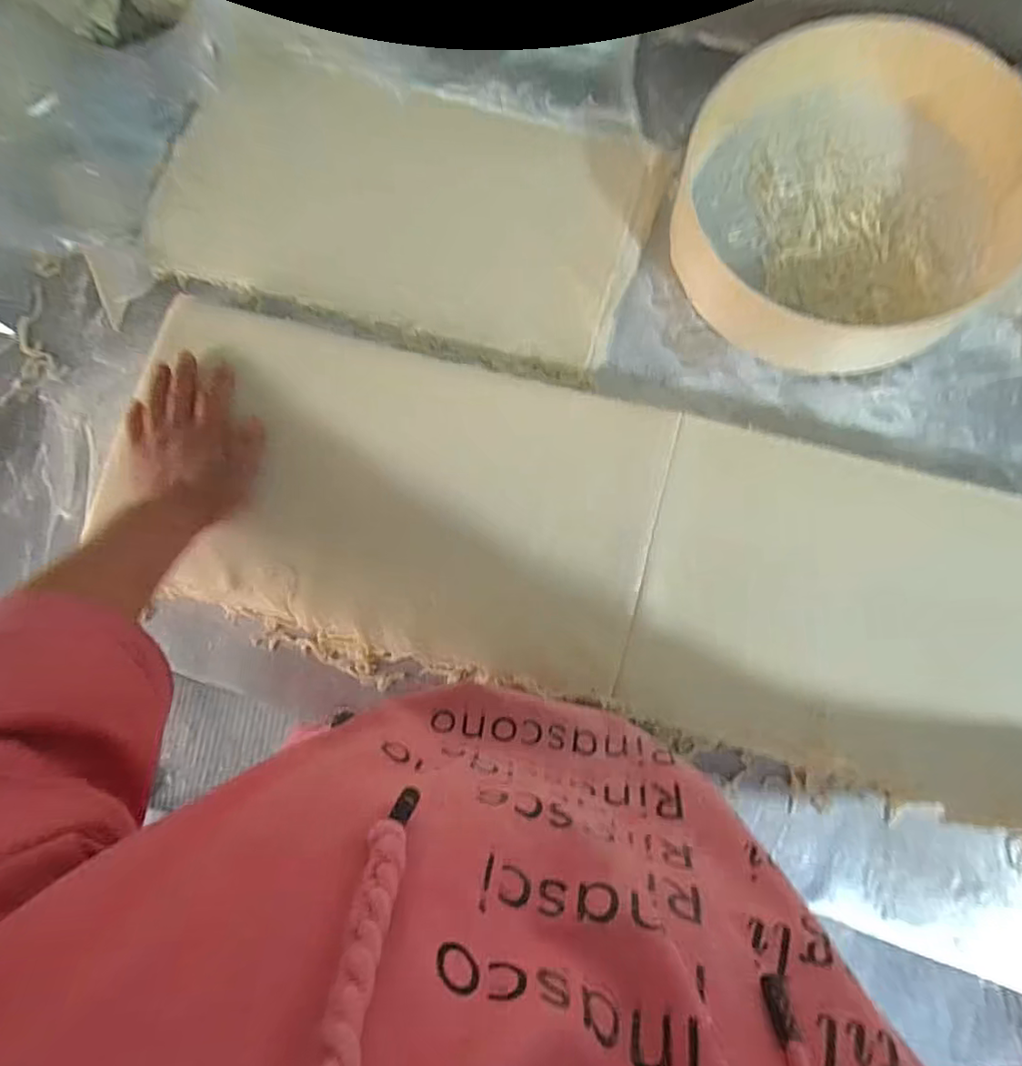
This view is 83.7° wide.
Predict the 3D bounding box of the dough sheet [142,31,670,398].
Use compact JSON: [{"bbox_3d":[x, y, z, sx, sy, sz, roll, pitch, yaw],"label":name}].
[{"bbox_3d":[-0.109,-0.324,0.575,0.465,0.022,0.263,14,83,3],"label":"dough sheet"}]

